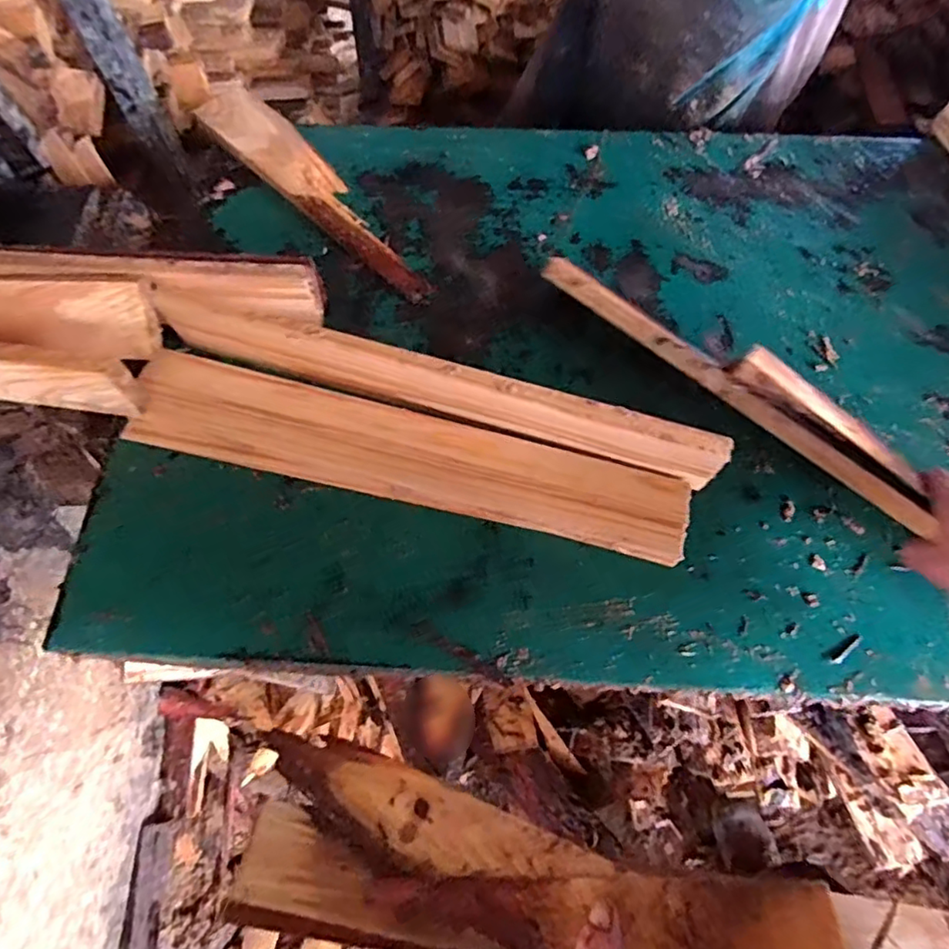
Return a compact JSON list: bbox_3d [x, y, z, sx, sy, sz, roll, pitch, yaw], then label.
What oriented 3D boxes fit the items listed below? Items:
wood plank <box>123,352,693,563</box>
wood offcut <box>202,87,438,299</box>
[{"bbox_3d":[-0.063,-0.018,0.551,0.512,0.035,0.082,13,66,7],"label":"wood plank"},{"bbox_3d":[-0.188,-0.340,0.701,0.077,0.033,0.409,-41,71,-16],"label":"wood offcut"}]

